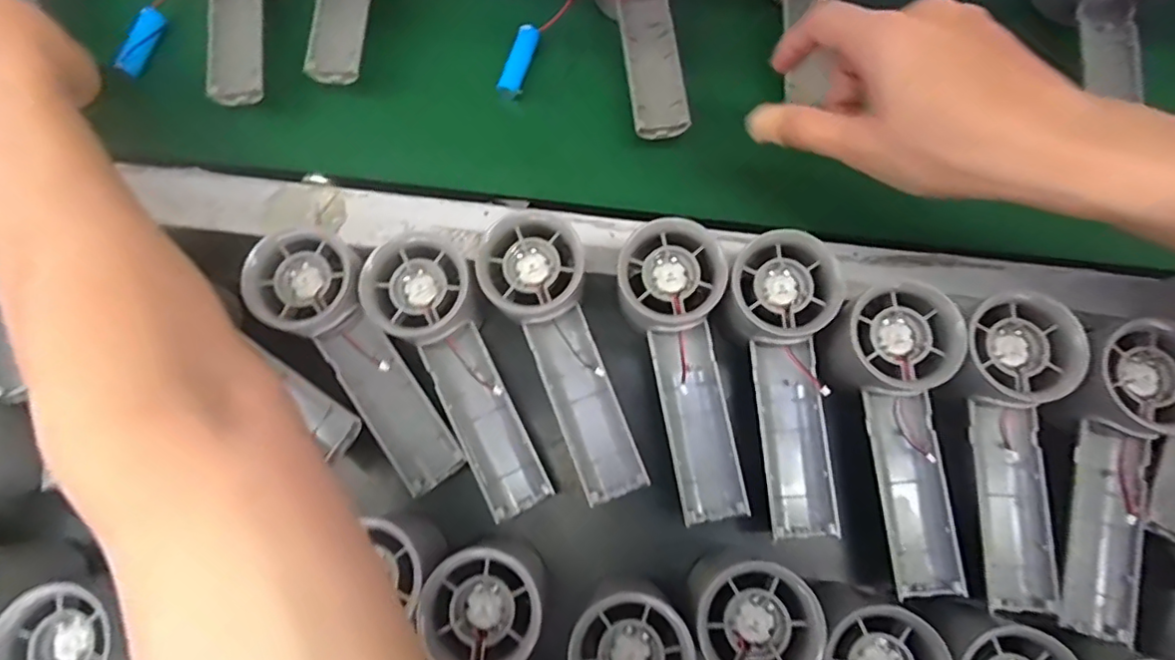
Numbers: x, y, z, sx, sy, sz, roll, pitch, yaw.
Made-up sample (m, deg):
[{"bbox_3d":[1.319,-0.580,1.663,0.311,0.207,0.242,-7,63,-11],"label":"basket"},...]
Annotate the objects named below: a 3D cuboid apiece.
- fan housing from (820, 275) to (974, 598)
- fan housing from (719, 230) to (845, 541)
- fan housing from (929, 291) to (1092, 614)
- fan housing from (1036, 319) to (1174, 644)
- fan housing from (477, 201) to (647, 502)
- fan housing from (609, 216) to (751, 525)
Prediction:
[{"bbox_3d":[0.171,0.054,0.288,0.054,0.033,0.153,-11,77,-1],"label":"fan housing"},{"bbox_3d":[0.101,0.028,0.294,0.057,0.033,0.155,0,77,1],"label":"fan housing"},{"bbox_3d":[0.219,0.061,0.291,0.053,0.030,0.155,0,90,-1],"label":"fan housing"},{"bbox_3d":[0.274,0.073,0.296,0.057,0.049,0.158,12,92,2],"label":"fan housing"},{"bbox_3d":[-0.011,0.015,0.316,0.057,0.058,0.161,-22,77,-4],"label":"fan housing"},{"bbox_3d":[0.054,0.021,0.306,0.056,0.027,0.159,-12,90,-4],"label":"fan housing"}]

